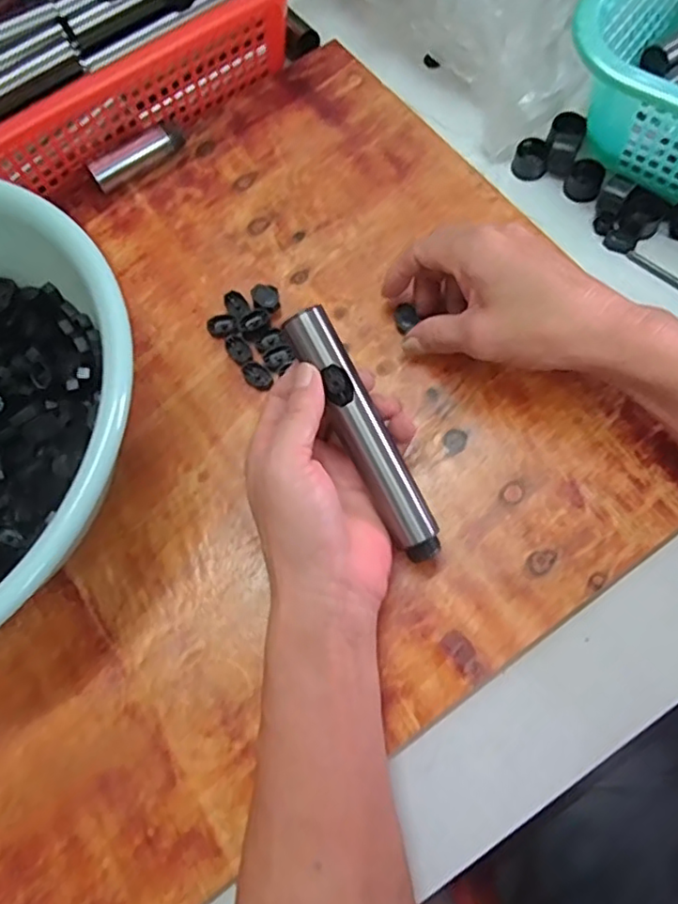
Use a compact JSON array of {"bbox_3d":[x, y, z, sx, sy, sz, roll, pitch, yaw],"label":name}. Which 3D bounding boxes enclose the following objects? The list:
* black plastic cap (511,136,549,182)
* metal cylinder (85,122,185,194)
[{"bbox_3d":[0.142,-0.217,0.460,0.024,0.018,0.022,-1,70,2],"label":"black plastic cap"},{"bbox_3d":[-0.152,-0.221,0.466,0.071,0.026,0.021,-37,72,-10],"label":"metal cylinder"}]

